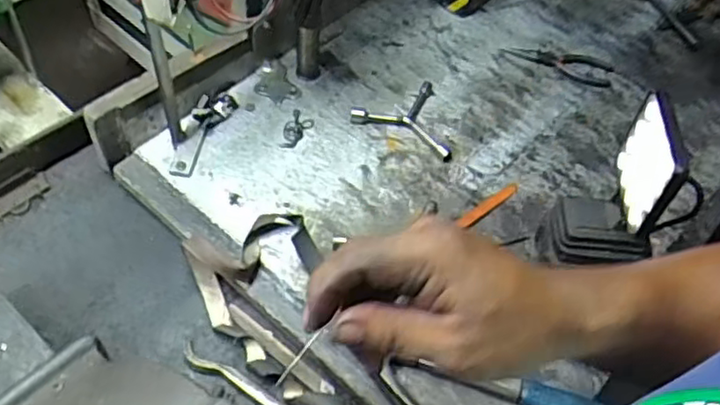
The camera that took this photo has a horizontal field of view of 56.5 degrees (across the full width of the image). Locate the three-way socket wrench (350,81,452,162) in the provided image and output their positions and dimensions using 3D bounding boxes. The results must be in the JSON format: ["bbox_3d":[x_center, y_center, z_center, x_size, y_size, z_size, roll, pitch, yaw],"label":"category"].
[{"bbox_3d":[0.047,-0.105,0.872,0.118,0.017,0.132,-3,53,-8],"label":"three-way socket wrench"}]

